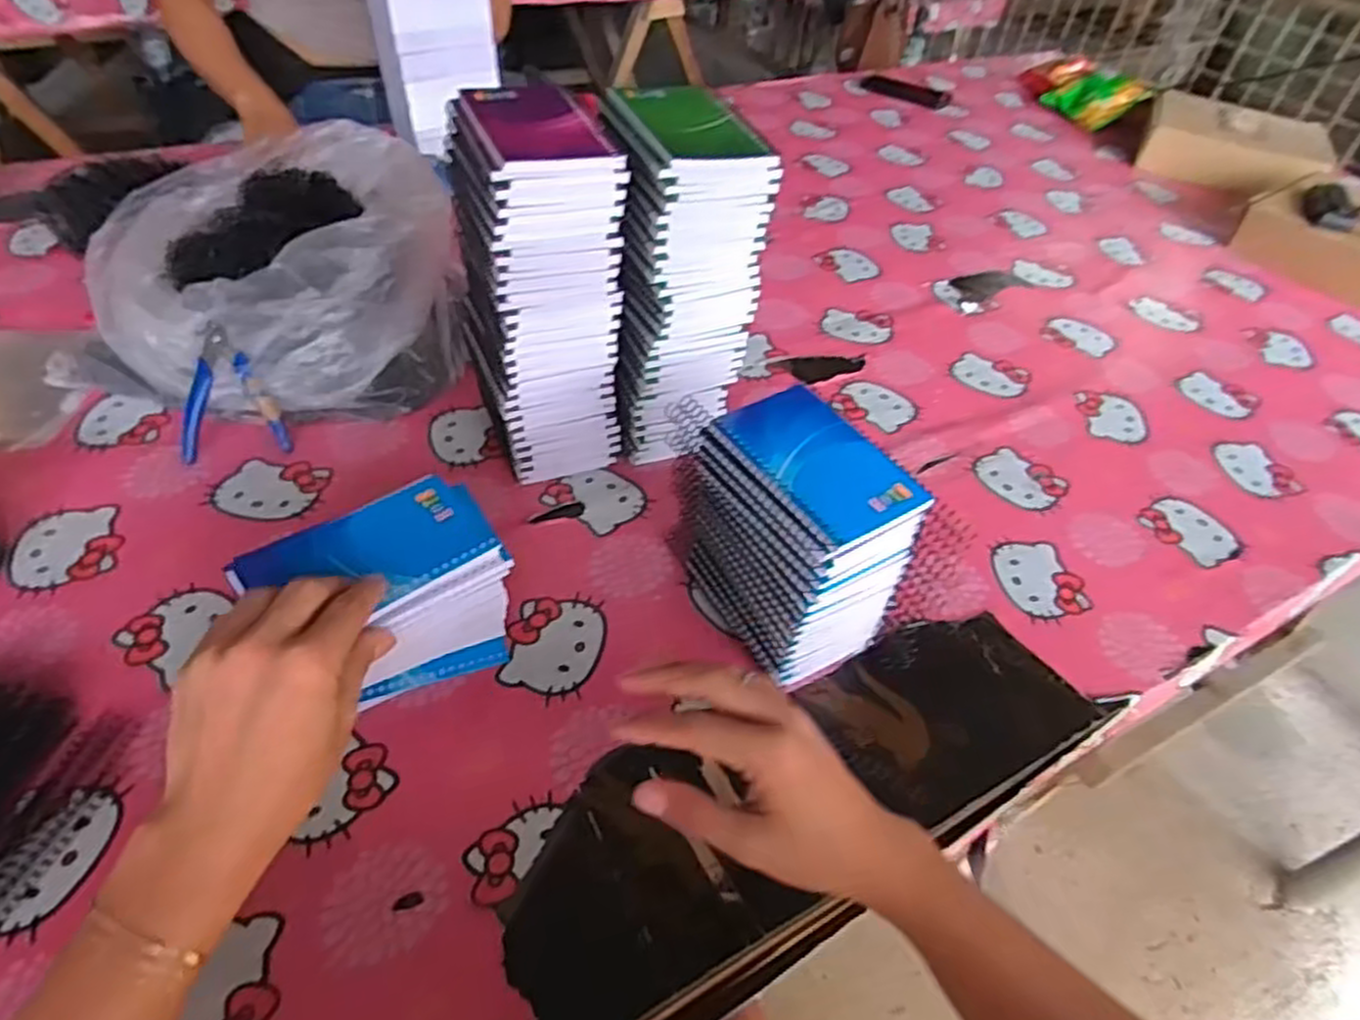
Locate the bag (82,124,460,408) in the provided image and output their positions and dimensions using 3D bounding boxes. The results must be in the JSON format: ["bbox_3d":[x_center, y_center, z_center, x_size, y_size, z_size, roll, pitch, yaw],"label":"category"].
[{"bbox_3d":[-0.390,-0.230,0.745,0.282,0.158,0.333,-19,50,-23],"label":"bag"}]

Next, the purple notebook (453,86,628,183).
[{"bbox_3d":[-0.098,-0.259,0.527,0.088,0.014,0.123,-13,49,-18],"label":"purple notebook"}]

